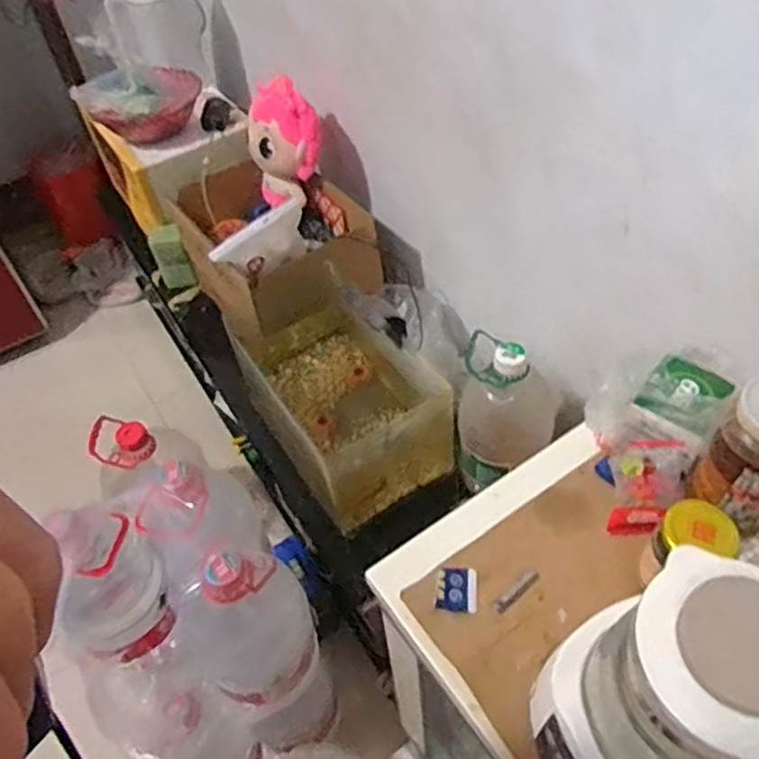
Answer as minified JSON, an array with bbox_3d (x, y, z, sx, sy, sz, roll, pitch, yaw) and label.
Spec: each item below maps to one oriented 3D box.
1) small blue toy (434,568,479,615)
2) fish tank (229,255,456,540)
[{"bbox_3d":[0.074,0.200,0.645,0.039,0.008,0.045,2,49,7],"label":"small blue toy"},{"bbox_3d":[-0.087,0.005,1.240,0.241,0.206,0.441,-27,52,-17],"label":"fish tank"}]

